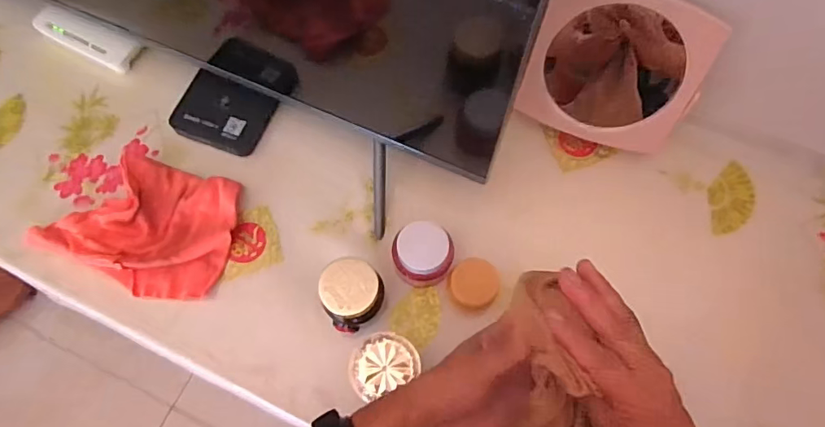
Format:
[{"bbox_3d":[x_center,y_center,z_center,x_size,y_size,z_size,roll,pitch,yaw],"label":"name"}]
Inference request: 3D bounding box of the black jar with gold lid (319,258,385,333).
[{"bbox_3d":[-0.059,0.084,0.513,0.058,0.075,0.057,0,69,0],"label":"black jar with gold lid"}]

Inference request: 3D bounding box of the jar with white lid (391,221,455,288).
[{"bbox_3d":[0.011,0.047,0.541,0.062,0.069,0.051,3,69,2],"label":"jar with white lid"}]

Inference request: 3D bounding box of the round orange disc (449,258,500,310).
[{"bbox_3d":[0.062,0.074,0.534,0.049,0.042,0.049,-5,81,-4],"label":"round orange disc"}]

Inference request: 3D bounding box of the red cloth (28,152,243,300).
[{"bbox_3d":[-0.312,0.008,0.566,0.210,0.037,0.142,12,70,5],"label":"red cloth"}]

